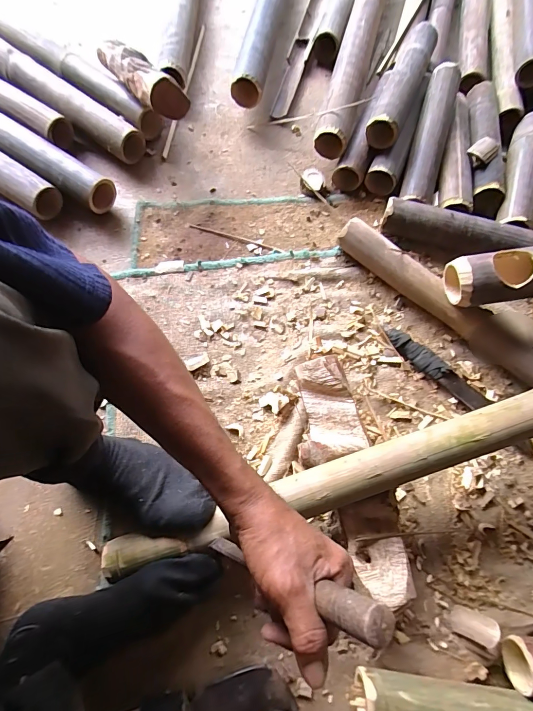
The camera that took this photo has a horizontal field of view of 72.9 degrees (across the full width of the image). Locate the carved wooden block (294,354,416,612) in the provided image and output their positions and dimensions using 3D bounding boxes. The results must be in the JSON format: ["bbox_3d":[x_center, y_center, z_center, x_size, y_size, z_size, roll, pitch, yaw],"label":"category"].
[{"bbox_3d":[0.105,0.160,0.495,0.095,0.062,0.309,-12,73,-4],"label":"carved wooden block"}]

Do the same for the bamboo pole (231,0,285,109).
[{"bbox_3d":[0.073,-1.152,0.907,0.058,0.061,1.449,9,73,3],"label":"bamboo pole"}]

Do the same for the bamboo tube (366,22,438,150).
[{"bbox_3d":[0.250,-0.496,0.665,0.064,0.063,0.266,21,73,6],"label":"bamboo tube"}]

